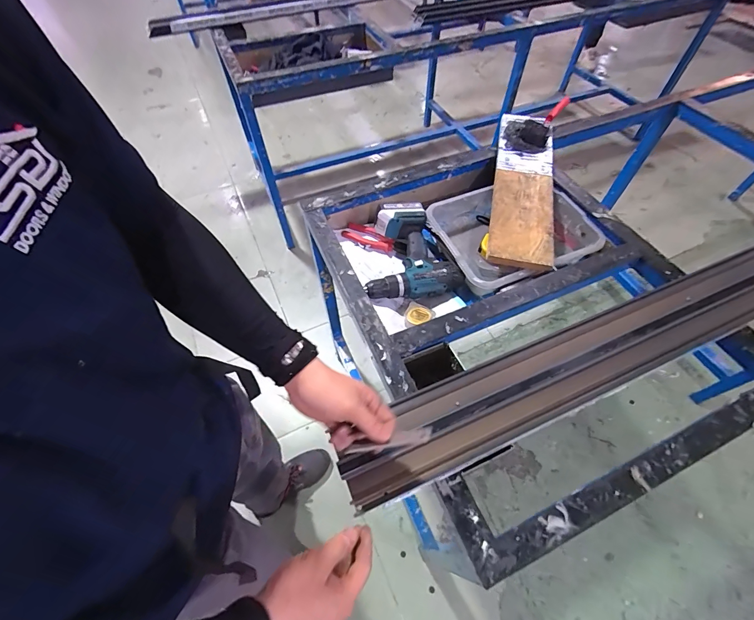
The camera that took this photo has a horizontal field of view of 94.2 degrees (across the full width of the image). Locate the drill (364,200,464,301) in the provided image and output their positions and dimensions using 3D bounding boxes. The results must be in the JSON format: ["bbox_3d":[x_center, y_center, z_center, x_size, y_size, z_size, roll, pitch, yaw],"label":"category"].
[{"bbox_3d":[0.060,-0.134,0.799,0.216,0.085,0.223,-13,57,-9],"label":"drill"}]

